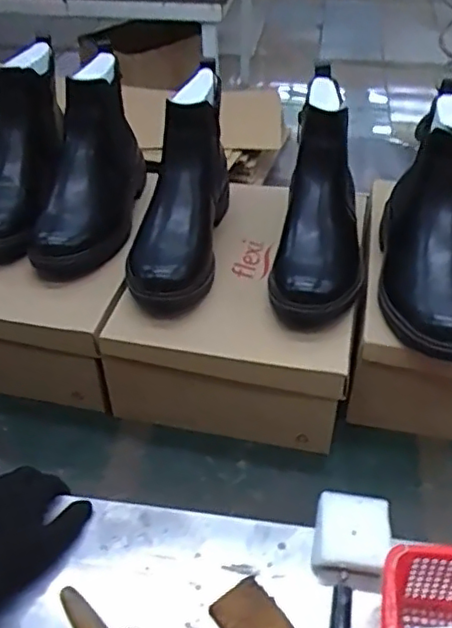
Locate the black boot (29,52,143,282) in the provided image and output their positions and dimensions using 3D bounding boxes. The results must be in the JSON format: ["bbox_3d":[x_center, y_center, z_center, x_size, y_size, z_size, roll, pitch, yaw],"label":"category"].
[{"bbox_3d":[-0.165,-0.177,0.734,0.107,0.169,0.238,0,42,0],"label":"black boot"}]

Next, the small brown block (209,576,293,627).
[{"bbox_3d":[0.024,0.260,0.517,0.050,0.014,0.067,-24,47,-25],"label":"small brown block"}]

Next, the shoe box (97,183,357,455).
[{"bbox_3d":[0.028,-0.011,0.759,0.248,0.137,0.305,9,42,10],"label":"shoe box"}]

